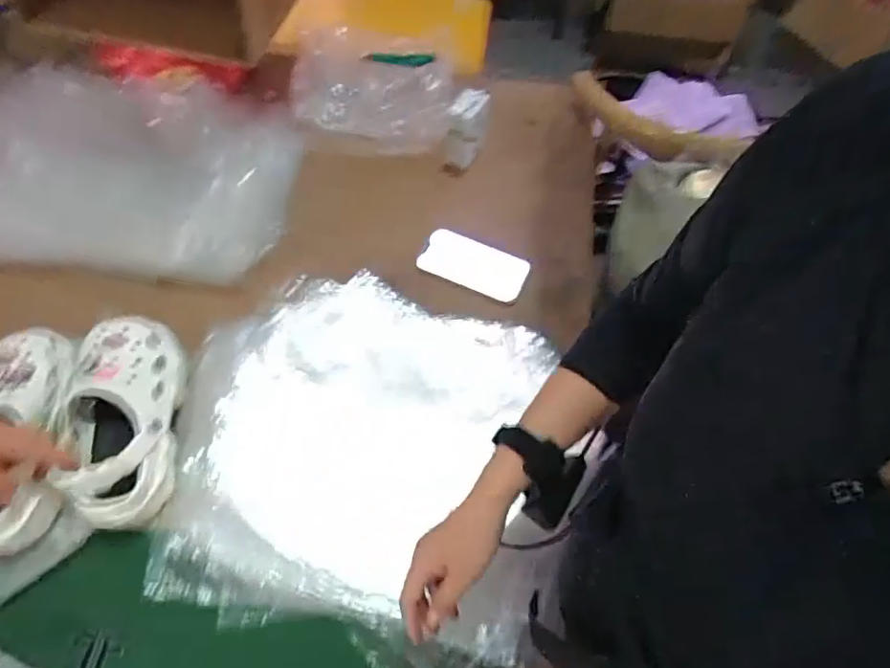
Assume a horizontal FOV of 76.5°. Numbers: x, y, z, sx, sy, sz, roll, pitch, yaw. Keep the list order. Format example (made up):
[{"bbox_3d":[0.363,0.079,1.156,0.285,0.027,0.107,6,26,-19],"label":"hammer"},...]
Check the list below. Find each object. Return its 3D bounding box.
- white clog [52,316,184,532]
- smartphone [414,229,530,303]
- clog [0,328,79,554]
[{"bbox_3d":[-0.373,0.089,0.673,0.111,0.085,0.252,-11,60,-8],"label":"white clog"},{"bbox_3d":[0.046,-0.107,0.869,0.161,0.008,0.091,22,64,5],"label":"smartphone"},{"bbox_3d":[-0.491,0.105,0.657,0.128,0.082,0.261,-10,60,-7],"label":"clog"}]

